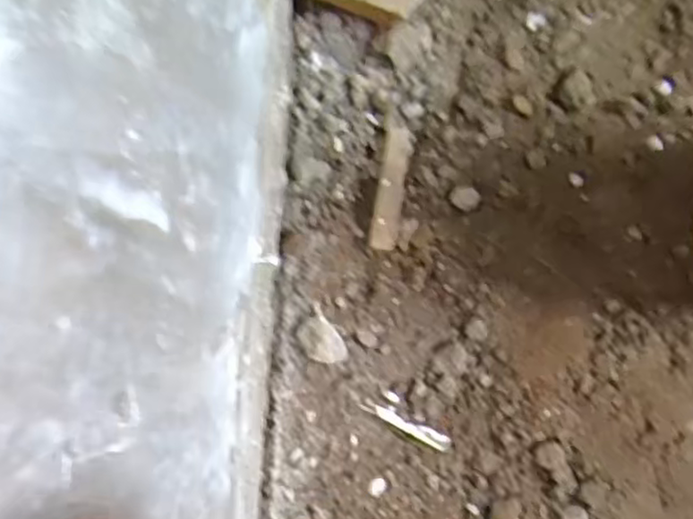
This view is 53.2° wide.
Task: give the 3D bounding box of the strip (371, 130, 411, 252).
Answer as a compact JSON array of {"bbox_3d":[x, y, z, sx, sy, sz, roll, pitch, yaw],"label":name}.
[{"bbox_3d":[0.041,-0.063,0.617,0.022,0.013,0.108,10,91,14],"label":"strip"}]

